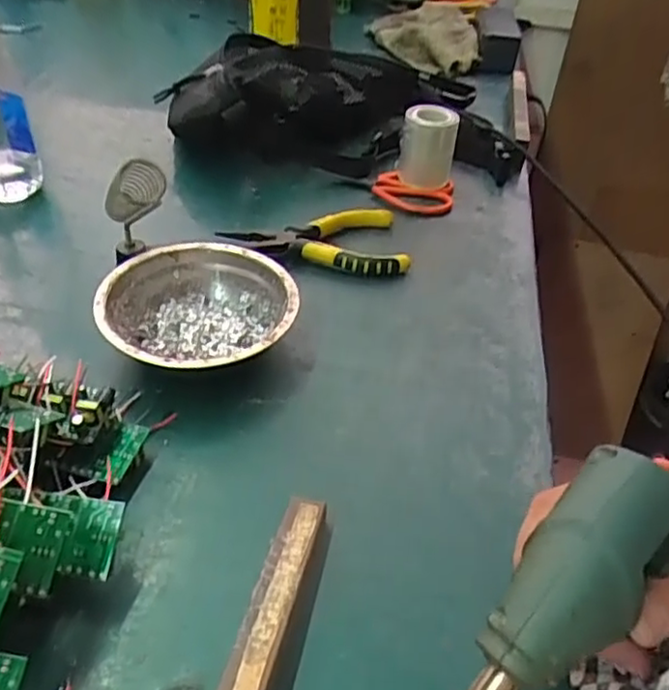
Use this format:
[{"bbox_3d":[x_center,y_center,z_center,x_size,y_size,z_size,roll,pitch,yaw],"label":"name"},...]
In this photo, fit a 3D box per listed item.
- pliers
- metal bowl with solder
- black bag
[{"bbox_3d":[-0.016,-0.088,0.543,0.144,0.024,0.074,2,42,-4],"label":"pliers"},{"bbox_3d":[-0.089,-0.017,0.437,0.123,0.044,0.115,3,42,-3],"label":"metal bowl with solder"},{"bbox_3d":[0.012,-0.239,0.642,0.322,0.095,0.158,6,42,0],"label":"black bag"}]

